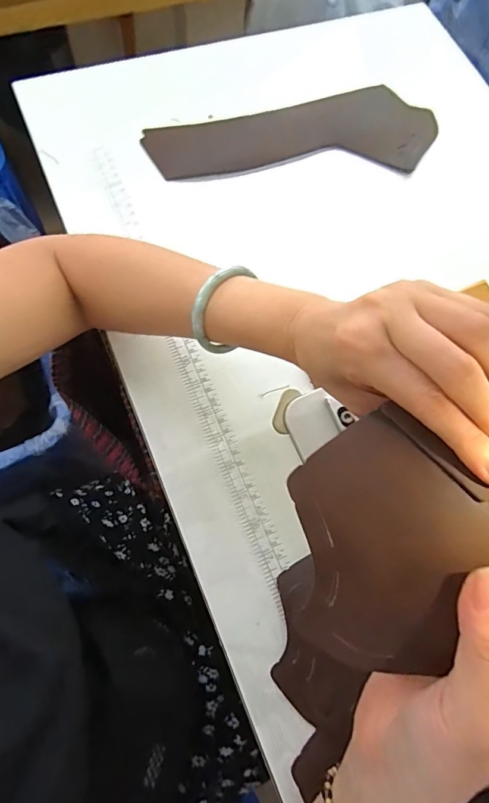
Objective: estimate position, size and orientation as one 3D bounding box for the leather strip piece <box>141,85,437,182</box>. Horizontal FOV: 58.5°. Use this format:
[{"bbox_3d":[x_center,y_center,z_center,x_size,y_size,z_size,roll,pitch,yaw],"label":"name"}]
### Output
[{"bbox_3d":[0.060,-0.282,0.480,0.316,0.009,0.105,-17,79,-7],"label":"leather strip piece"}]

